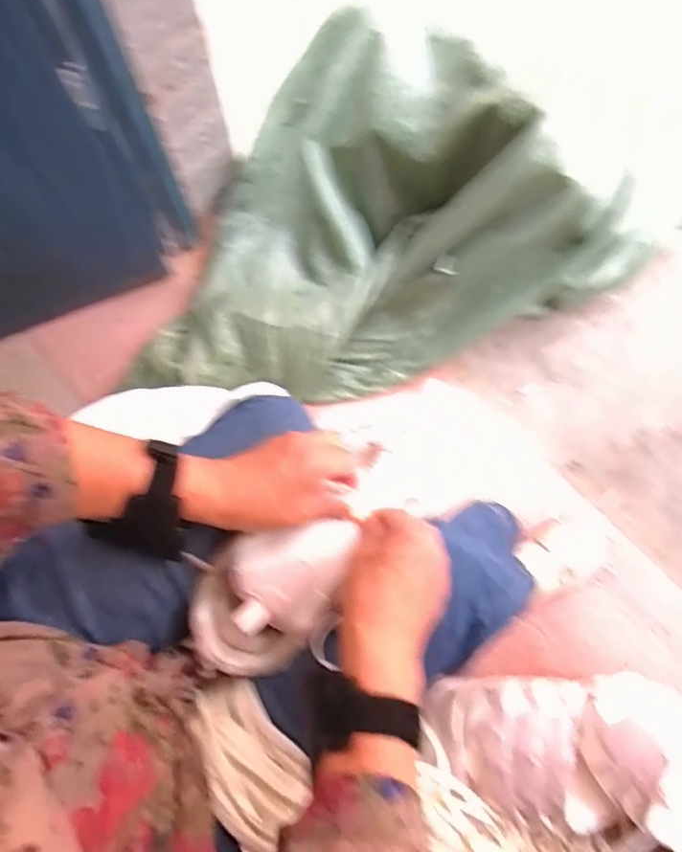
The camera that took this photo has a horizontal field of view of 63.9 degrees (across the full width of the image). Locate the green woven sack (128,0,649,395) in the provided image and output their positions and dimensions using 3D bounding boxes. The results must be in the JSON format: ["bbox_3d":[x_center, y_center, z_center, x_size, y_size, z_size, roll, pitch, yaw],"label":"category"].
[{"bbox_3d":[0.053,-0.365,0.882,0.806,0.305,0.515,-15,72,-3],"label":"green woven sack"}]

